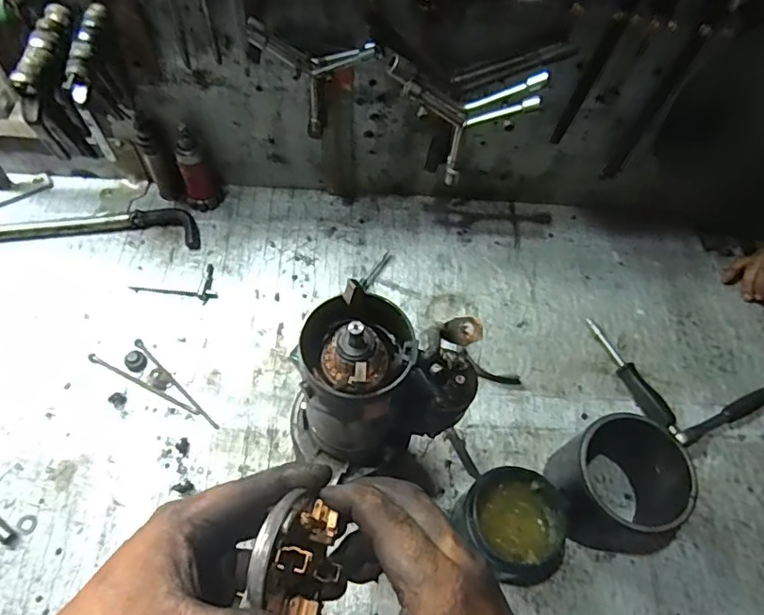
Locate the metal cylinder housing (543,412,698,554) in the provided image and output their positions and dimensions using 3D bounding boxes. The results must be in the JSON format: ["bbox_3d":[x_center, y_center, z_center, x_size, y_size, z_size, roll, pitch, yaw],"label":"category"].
[{"bbox_3d":[0.237,0.178,0.544,0.110,0.118,0.122,-14,61,-12],"label":"metal cylinder housing"}]

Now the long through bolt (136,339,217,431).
[{"bbox_3d":[-0.236,0.087,0.624,0.146,0.007,0.008,41,65,19],"label":"long through bolt"}]

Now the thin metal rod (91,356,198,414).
[{"bbox_3d":[-0.272,0.087,0.623,0.148,0.004,0.008,23,60,10],"label":"thin metal rod"}]

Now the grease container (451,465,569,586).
[{"bbox_3d":[0.123,0.214,0.525,0.089,0.098,0.102,-22,63,-16],"label":"grease container"}]

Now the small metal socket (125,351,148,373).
[{"bbox_3d":[-0.282,0.062,0.627,0.023,0.009,0.024,2,59,-3],"label":"small metal socket"}]

